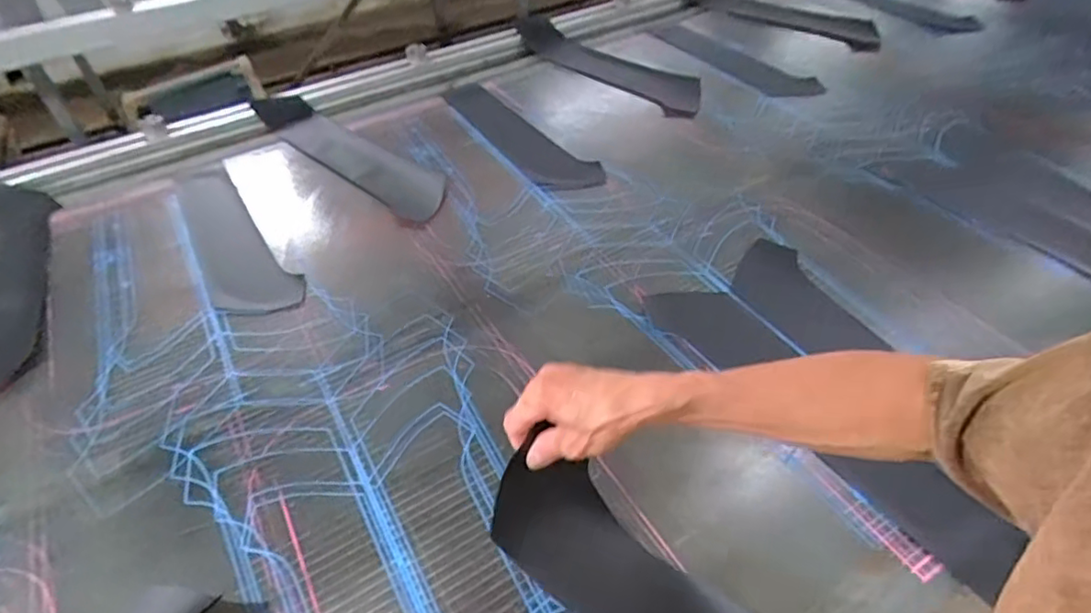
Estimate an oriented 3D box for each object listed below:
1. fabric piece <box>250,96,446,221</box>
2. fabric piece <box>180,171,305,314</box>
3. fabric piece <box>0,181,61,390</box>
[{"bbox_3d":[-0.343,-0.272,1.043,0.496,0.026,0.097,32,53,28],"label":"fabric piece"},{"bbox_3d":[-0.489,-0.108,0.912,0.108,0.015,0.398,-27,52,-29],"label":"fabric piece"},{"bbox_3d":[-0.766,-0.049,0.850,0.100,0.025,0.496,-19,48,-17],"label":"fabric piece"}]

